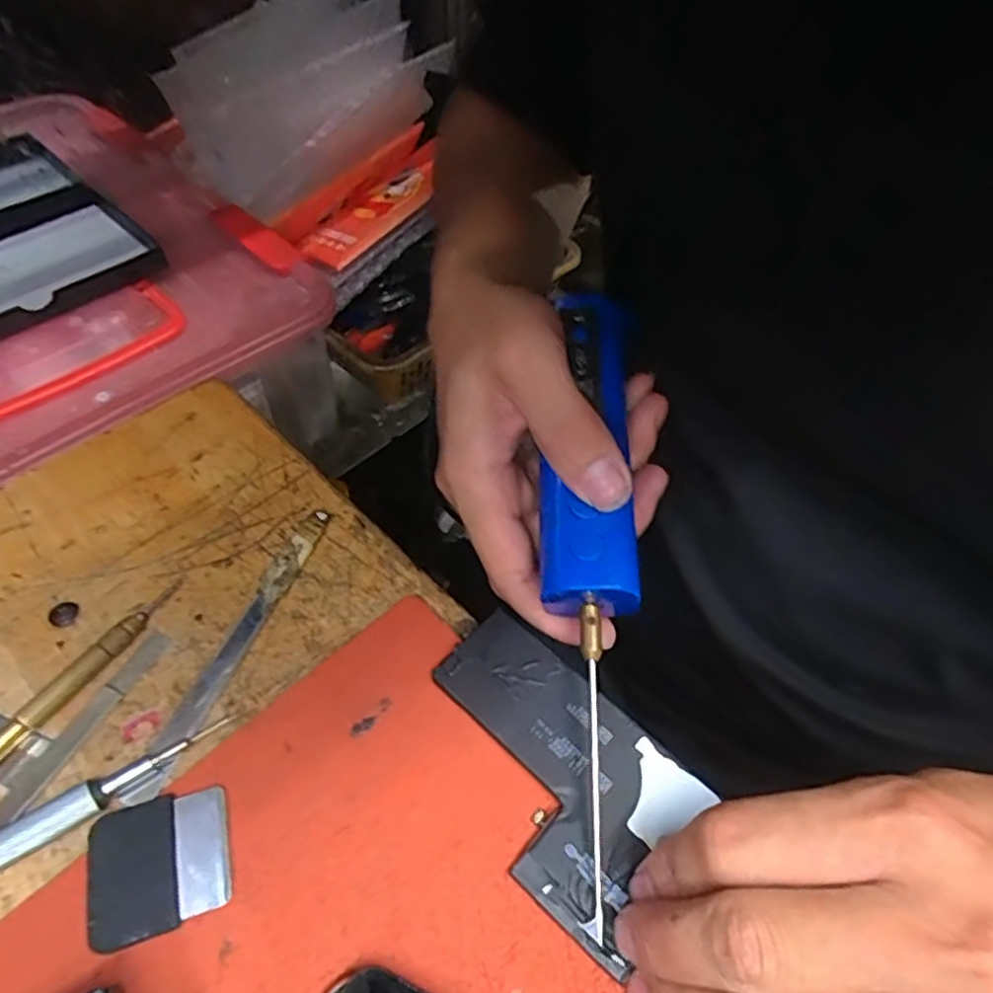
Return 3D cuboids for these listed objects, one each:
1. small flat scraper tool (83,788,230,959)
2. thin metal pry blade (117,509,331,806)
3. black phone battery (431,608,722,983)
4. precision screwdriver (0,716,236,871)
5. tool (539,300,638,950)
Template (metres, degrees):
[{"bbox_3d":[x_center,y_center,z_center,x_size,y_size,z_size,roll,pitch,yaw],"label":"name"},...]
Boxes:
[{"bbox_3d":[-0.106,0.115,0.208,0.042,0.004,0.039,-15,55,-14],"label":"small flat scraper tool"},{"bbox_3d":[-0.101,0.055,0.259,0.013,0.005,0.128,18,54,10],"label":"thin metal pry blade"},{"bbox_3d":[0.017,0.091,0.229,0.100,0.006,0.063,38,60,23],"label":"black phone battery"},{"bbox_3d":[-0.149,0.106,0.212,0.121,0.013,0.014,-31,60,-24],"label":"precision screwdriver"},{"bbox_3d":[0.033,0.022,0.239,0.031,0.023,0.222,4,70,-1],"label":"tool"}]

